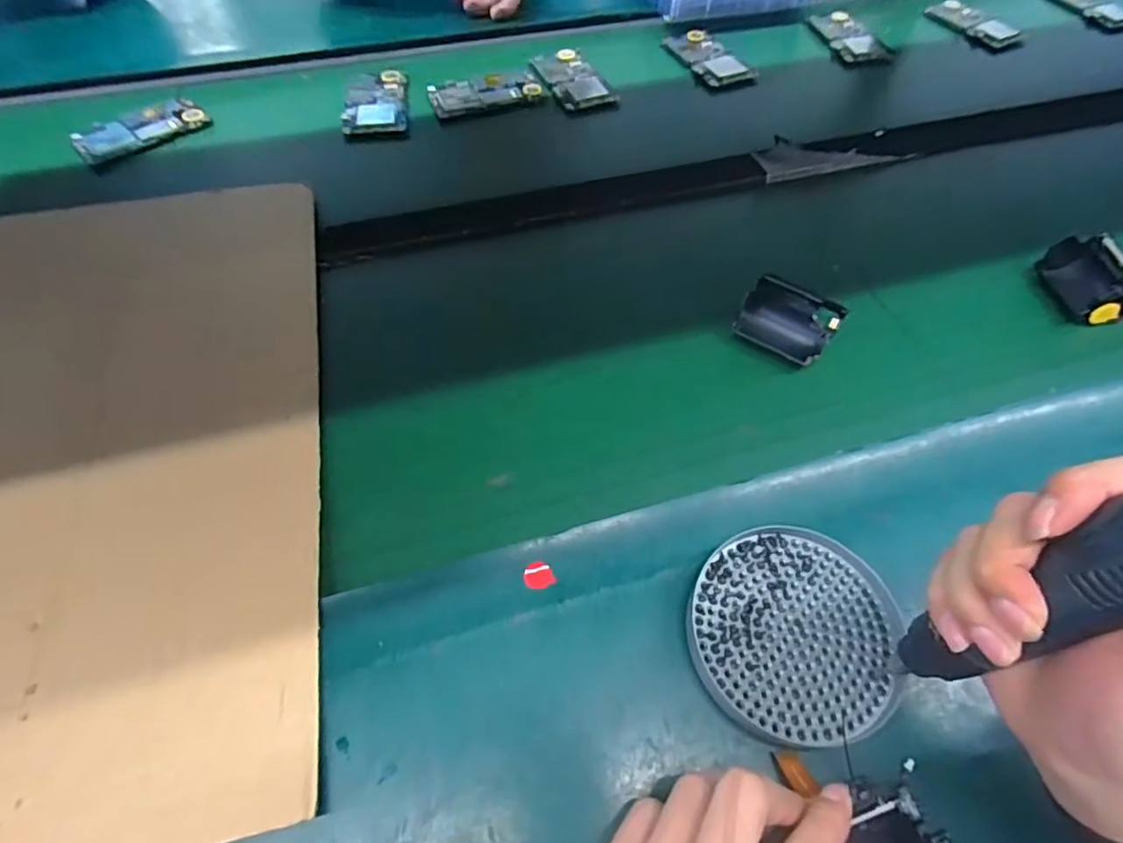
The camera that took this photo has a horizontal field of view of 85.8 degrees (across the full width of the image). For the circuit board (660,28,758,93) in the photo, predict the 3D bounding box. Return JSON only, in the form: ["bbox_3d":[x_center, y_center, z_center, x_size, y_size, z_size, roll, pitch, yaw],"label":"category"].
[{"bbox_3d":[0.175,-0.434,0.718,0.071,0.007,0.107,-22,59,-15],"label":"circuit board"}]

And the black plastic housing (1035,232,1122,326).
[{"bbox_3d":[0.431,-0.117,0.497,0.045,0.045,0.080,-3,56,-3],"label":"black plastic housing"}]

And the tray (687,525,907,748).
[{"bbox_3d":[0.130,0.117,0.340,0.112,0.016,0.112,4,56,1],"label":"tray"}]

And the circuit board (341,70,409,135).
[{"bbox_3d":[-0.198,-0.344,0.647,0.066,0.006,0.115,-6,57,-5],"label":"circuit board"}]

